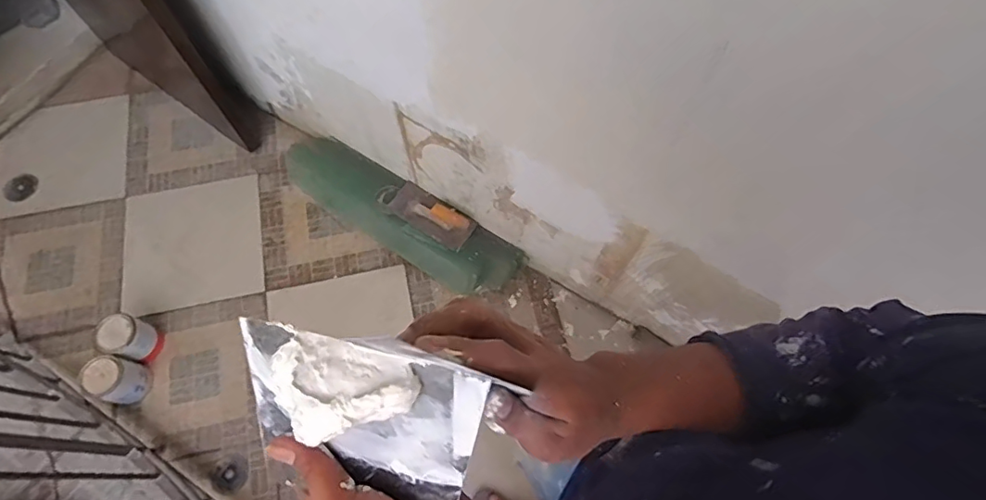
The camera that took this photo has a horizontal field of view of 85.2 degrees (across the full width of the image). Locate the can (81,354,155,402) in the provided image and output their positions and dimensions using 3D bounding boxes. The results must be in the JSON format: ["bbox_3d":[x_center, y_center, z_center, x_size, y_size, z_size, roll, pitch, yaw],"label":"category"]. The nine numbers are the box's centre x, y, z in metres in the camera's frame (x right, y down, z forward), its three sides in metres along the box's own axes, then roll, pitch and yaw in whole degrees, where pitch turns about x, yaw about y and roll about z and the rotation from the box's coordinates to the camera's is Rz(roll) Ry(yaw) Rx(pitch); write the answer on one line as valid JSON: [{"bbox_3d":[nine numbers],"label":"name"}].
[{"bbox_3d":[-0.947,0.328,1.356,0.113,0.122,0.097,14,69,5],"label":"can"}]

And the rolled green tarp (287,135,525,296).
[{"bbox_3d":[-0.286,-0.108,1.584,0.781,0.113,0.181,32,71,11],"label":"rolled green tarp"}]

